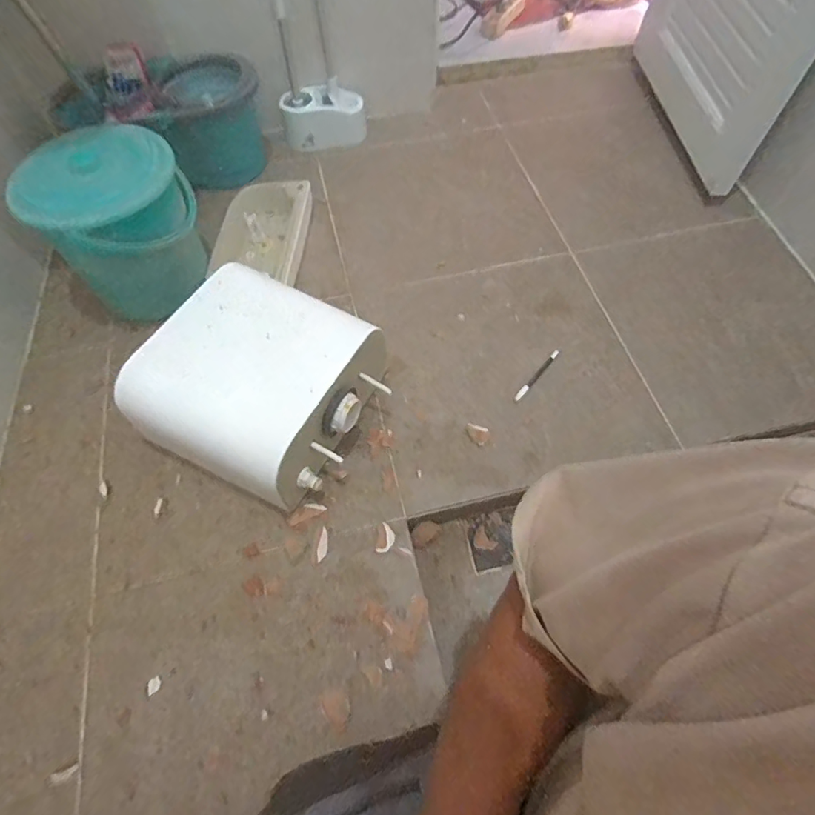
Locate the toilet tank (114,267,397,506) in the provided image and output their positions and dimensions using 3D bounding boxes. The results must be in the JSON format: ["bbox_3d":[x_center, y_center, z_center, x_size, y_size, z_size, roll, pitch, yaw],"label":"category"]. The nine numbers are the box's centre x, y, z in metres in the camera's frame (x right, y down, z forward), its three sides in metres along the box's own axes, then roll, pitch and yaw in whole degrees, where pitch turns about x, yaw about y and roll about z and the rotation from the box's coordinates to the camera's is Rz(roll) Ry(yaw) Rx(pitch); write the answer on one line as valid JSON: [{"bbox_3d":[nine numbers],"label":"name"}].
[{"bbox_3d":[-0.231,-0.046,0.844,0.322,0.182,0.324,22,64,12],"label":"toilet tank"}]

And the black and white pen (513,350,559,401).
[{"bbox_3d":[0.246,-0.061,0.946,0.013,0.007,0.139,39,69,18],"label":"black and white pen"}]

